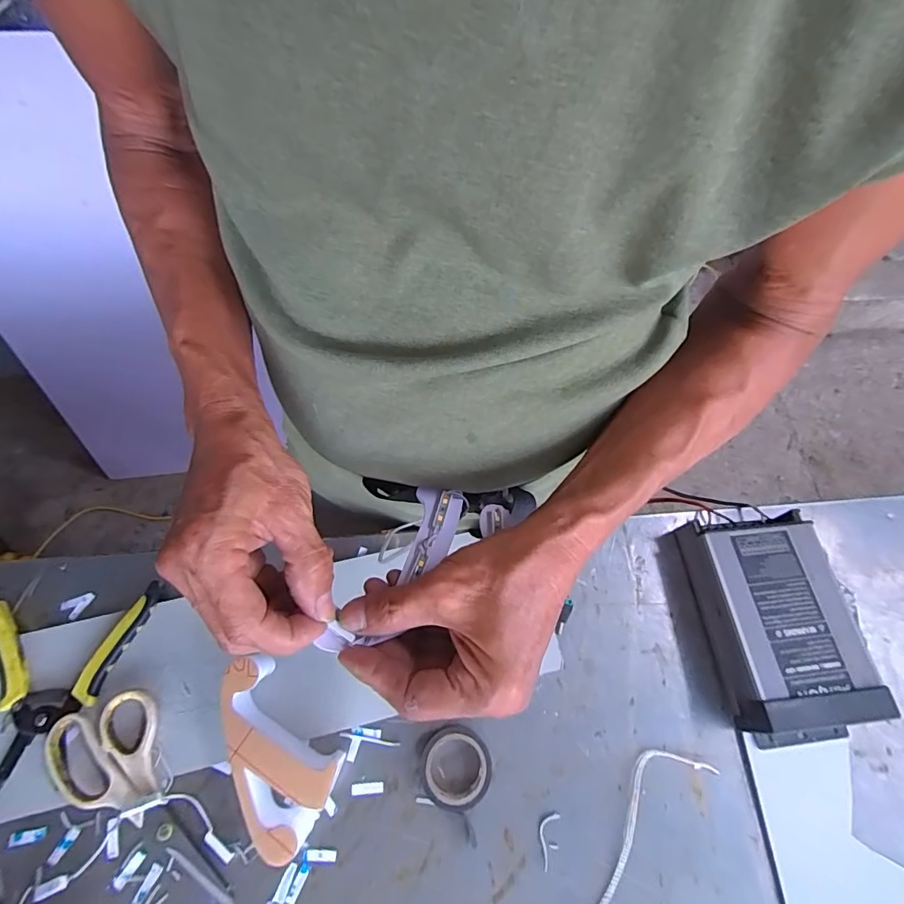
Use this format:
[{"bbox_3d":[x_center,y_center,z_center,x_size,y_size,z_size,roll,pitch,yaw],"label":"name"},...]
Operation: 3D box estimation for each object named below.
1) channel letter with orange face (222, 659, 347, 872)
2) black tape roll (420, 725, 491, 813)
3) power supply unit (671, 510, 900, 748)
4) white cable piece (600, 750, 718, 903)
[{"bbox_3d":[-0.141,0.232,0.370,0.069,0.048,0.130,-38,74,-17],"label":"channel letter with orange face"},{"bbox_3d":[0.003,0.255,0.384,0.056,0.020,0.054,1,67,-2],"label":"black tape roll"},{"bbox_3d":[0.290,0.153,0.423,0.112,0.053,0.190,-6,67,-5],"label":"power supply unit"},{"bbox_3d":[0.145,0.300,0.381,0.161,0.006,0.048,-38,74,-17],"label":"white cable piece"}]

